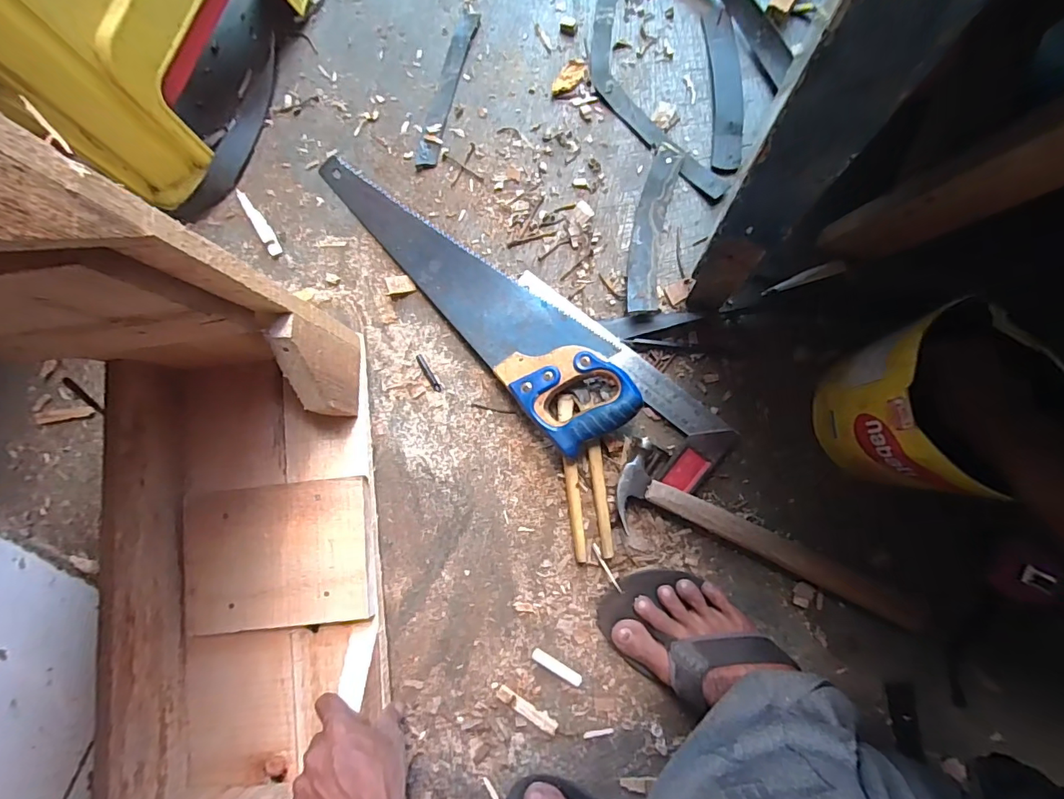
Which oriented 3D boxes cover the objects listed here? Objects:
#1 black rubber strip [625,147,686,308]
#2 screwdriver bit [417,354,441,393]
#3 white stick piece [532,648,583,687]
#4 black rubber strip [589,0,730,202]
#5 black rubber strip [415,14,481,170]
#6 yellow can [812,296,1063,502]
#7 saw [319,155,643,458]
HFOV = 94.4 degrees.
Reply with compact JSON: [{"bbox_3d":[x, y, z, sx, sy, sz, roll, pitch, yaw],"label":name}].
[{"bbox_3d":[0.139,-0.200,0.577,0.042,0.026,0.206,10,85,6],"label":"black rubber strip"},{"bbox_3d":[-0.124,-0.031,0.588,0.009,0.004,0.051,-32,82,1],"label":"screwdriver bit"},{"bbox_3d":[0.028,0.293,0.541,0.059,0.009,0.013,30,87,8],"label":"white stick piece"},{"bbox_3d":[0.130,-0.392,0.608,0.098,0.007,0.348,-20,82,3],"label":"black rubber strip"},{"bbox_3d":[-0.108,-0.397,0.630,0.028,0.006,0.218,14,85,7],"label":"black rubber strip"},{"bbox_3d":[0.355,0.008,0.449,0.131,0.147,0.138,-1,84,5],"label":"yellow can"},{"bbox_3d":[-0.067,-0.145,0.575,0.118,0.047,0.474,-41,82,0],"label":"saw"}]

